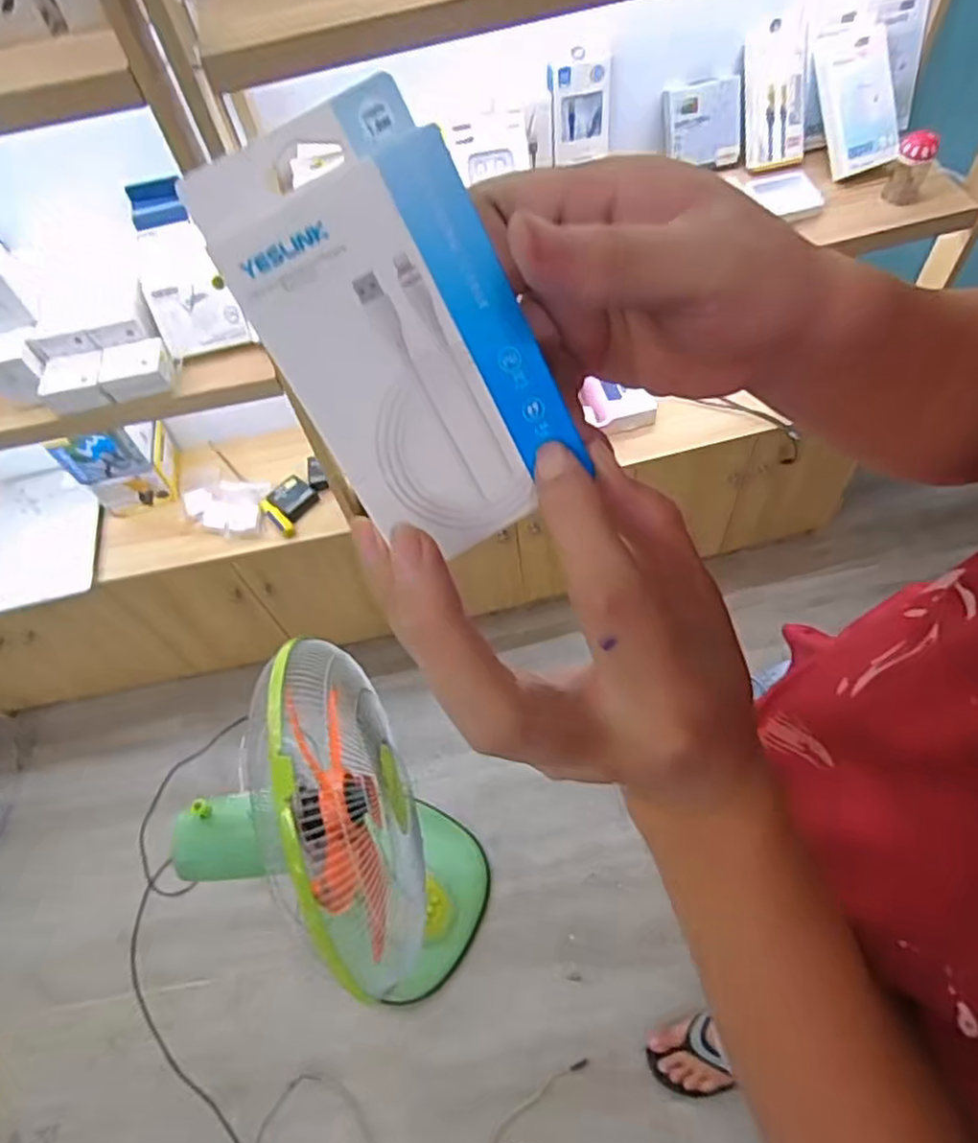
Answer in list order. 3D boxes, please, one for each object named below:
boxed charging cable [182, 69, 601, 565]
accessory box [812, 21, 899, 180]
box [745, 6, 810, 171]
[{"bbox_3d":[-0.026,-0.069,0.207,0.068,0.125,0.019,-31,23,-3],"label":"boxed charging cable"},{"bbox_3d":[0.530,-0.678,0.998,0.091,0.178,0.037,-14,14,15],"label":"accessory box"},{"bbox_3d":[0.421,-0.703,1.013,0.081,0.188,0.018,-4,37,16],"label":"box"}]

